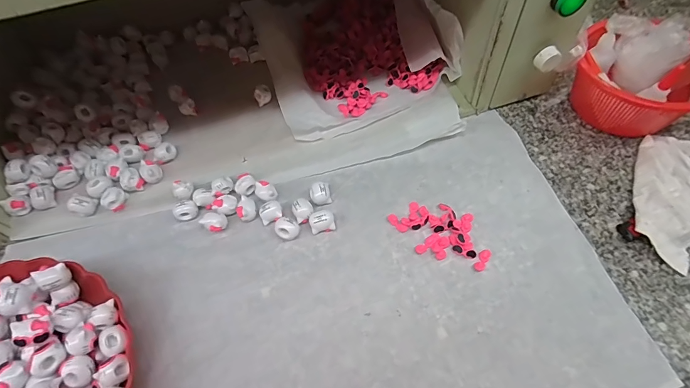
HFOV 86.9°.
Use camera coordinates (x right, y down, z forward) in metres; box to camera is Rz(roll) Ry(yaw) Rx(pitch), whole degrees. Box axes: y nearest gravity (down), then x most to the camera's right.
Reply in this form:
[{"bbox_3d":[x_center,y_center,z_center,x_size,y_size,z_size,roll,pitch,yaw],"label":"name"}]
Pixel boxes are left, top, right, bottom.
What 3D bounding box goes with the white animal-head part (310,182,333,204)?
[{"bbox_3d":[-0.027,-0.001,0.405,0.022,0.019,0.022,-15,59,-5],"label":"white animal-head part"}]

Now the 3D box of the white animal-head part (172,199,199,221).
[{"bbox_3d":[-0.176,0.019,0.403,0.025,0.018,0.018,-35,63,-17],"label":"white animal-head part"}]

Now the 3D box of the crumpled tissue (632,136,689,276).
[{"bbox_3d":[0.353,0.002,0.373,0.094,0.021,0.163,23,63,17],"label":"crumpled tissue"}]

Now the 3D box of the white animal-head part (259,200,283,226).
[{"bbox_3d":[-0.080,0.021,0.394,0.024,0.018,0.022,-2,58,3],"label":"white animal-head part"}]

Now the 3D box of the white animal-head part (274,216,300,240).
[{"bbox_3d":[-0.060,0.038,0.383,0.024,0.020,0.021,-23,60,-10],"label":"white animal-head part"}]

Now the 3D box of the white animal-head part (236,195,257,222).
[{"bbox_3d":[-0.108,0.017,0.399,0.020,0.017,0.023,-25,60,-11],"label":"white animal-head part"}]

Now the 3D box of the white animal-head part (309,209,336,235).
[{"bbox_3d":[-0.024,0.030,0.386,0.026,0.018,0.020,-16,59,-6],"label":"white animal-head part"}]

